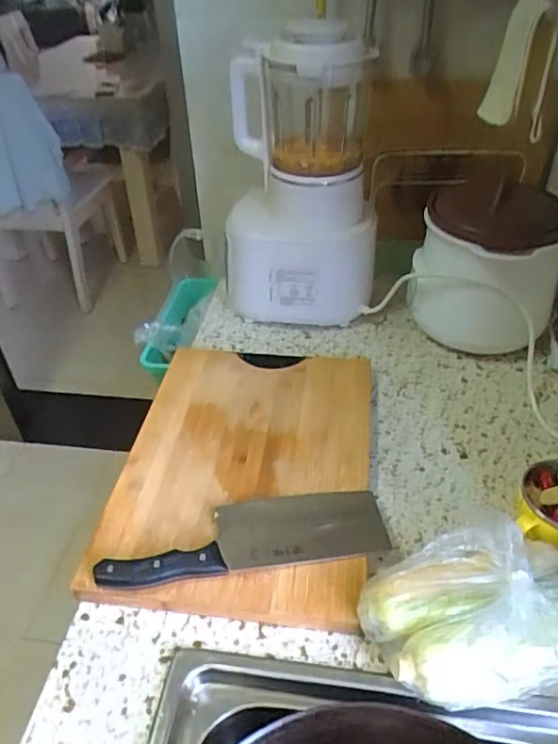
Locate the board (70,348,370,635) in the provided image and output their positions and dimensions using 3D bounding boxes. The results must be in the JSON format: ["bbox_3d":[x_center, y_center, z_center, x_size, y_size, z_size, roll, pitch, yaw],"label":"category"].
[{"bbox_3d":[-0.038,0.106,0.692,0.286,0.038,0.391,3,40,7],"label":"board"}]

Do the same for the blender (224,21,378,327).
[{"bbox_3d":[0.031,-0.265,0.852,0.226,0.405,0.153,0,40,3],"label":"blender"}]

